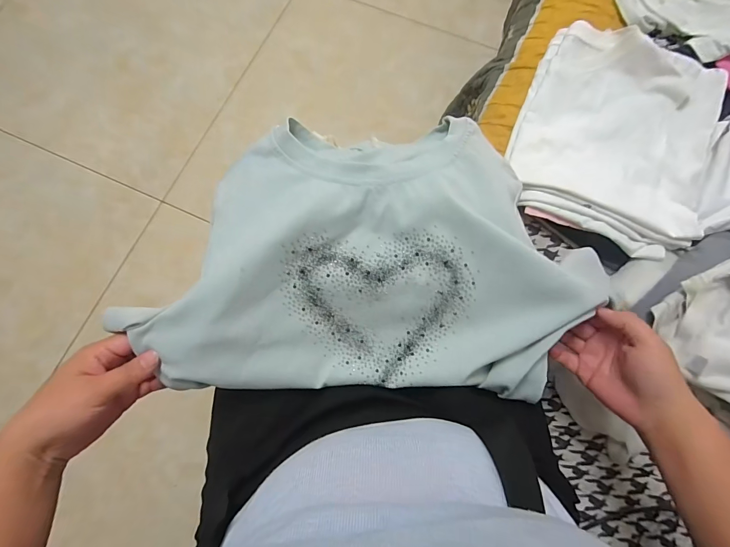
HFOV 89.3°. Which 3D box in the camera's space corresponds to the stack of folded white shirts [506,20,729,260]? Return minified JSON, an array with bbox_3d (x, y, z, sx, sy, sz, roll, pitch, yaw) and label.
[{"bbox_3d":[0.342,-0.187,0.504,0.254,0.043,0.304,24,77,5],"label":"stack of folded white shirts"}]

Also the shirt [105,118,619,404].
[{"bbox_3d":[0.017,-0.023,0.365,0.398,0.069,0.265,3,76,-1],"label":"shirt"}]

